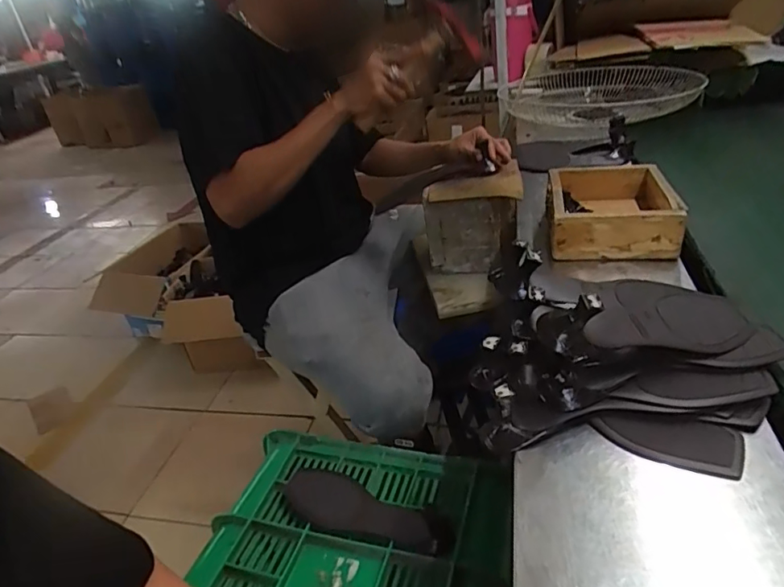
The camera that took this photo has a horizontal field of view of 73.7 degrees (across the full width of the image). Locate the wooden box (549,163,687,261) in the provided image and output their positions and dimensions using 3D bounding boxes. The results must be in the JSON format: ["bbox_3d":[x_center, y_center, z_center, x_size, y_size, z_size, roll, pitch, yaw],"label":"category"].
[{"bbox_3d":[0.295,-0.112,0.713,0.150,0.069,0.194,0,32,15],"label":"wooden box"}]

